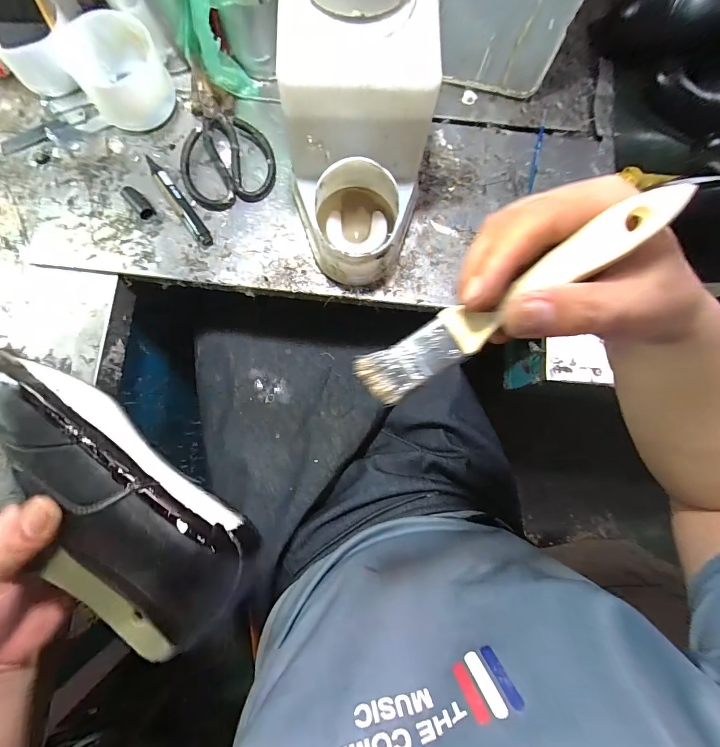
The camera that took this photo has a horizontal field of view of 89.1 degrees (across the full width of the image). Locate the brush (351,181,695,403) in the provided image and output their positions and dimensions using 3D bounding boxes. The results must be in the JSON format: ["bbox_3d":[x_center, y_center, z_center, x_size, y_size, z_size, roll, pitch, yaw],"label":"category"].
[{"bbox_3d":[0.066,-0.032,0.161,0.148,0.006,0.024,-32,83,11],"label":"brush"}]

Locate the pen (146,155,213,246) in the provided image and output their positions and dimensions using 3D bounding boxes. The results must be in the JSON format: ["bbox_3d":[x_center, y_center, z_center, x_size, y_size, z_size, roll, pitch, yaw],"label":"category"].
[{"bbox_3d":[-0.208,-0.196,0.416,0.018,0.018,0.117,-36,84,-6],"label":"pen"}]

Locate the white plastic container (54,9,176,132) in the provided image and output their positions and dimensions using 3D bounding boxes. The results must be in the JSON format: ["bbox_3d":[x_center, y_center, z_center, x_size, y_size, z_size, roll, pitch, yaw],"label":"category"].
[{"bbox_3d":[-0.263,-0.332,0.410,0.087,0.066,0.100,-39,84,-6],"label":"white plastic container"}]

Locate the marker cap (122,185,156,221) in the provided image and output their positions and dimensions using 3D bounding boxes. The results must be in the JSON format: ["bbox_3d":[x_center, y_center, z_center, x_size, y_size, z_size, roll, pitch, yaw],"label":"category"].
[{"bbox_3d":[-0.251,-0.194,0.416,0.019,0.013,0.041,-44,85,-7],"label":"marker cap"}]

